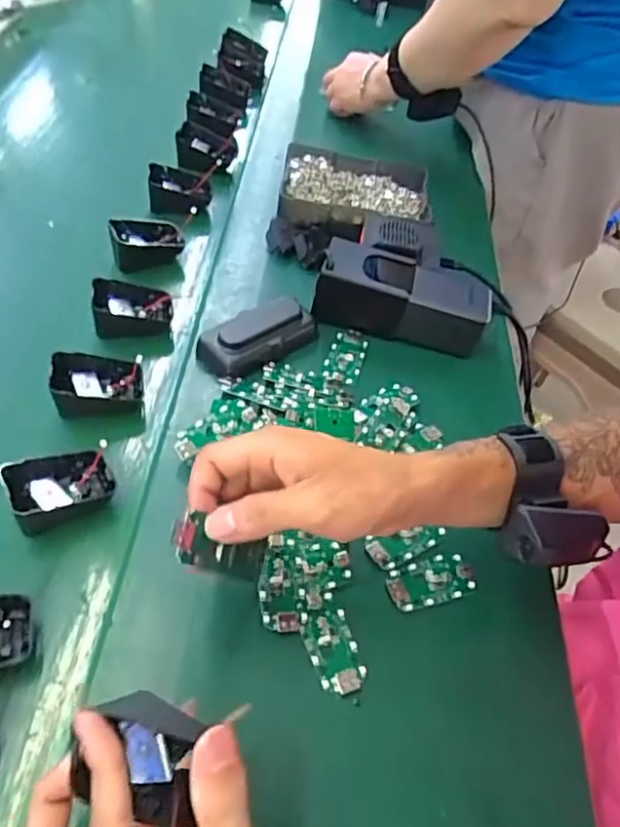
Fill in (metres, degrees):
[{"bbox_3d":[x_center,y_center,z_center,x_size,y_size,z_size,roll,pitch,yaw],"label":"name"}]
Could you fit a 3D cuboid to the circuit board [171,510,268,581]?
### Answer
[{"bbox_3d":[-0.050,0.072,0.334,0.059,0.009,0.025,26,69,-36],"label":"circuit board"}]

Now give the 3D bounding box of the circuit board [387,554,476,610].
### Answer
[{"bbox_3d":[0.084,0.116,0.427,0.060,0.007,0.031,-17,59,-13],"label":"circuit board"}]

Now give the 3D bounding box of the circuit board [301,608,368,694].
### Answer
[{"bbox_3d":[0.015,0.149,0.389,0.030,0.012,0.051,-13,58,-11],"label":"circuit board"}]

